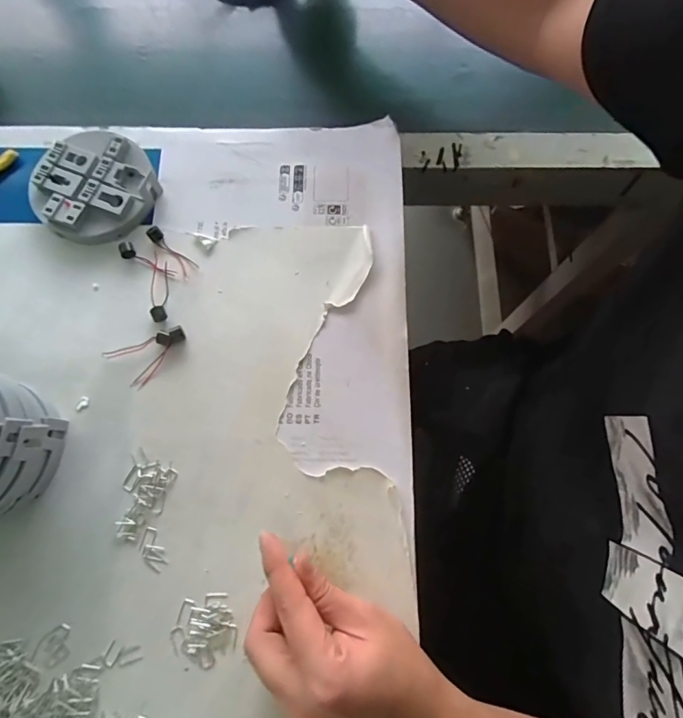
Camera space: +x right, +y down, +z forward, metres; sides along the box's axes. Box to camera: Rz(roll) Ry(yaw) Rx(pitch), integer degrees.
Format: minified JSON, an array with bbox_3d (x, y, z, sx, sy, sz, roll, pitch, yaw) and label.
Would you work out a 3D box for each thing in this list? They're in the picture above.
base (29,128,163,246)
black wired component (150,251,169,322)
[{"bbox_3d":[-0.218,-0.152,0.396,0.104,0.023,0.100,0,75,0],"label":"base"},{"bbox_3d":[-0.153,-0.062,0.378,0.014,0.007,0.063,-5,75,-2],"label":"black wired component"}]

